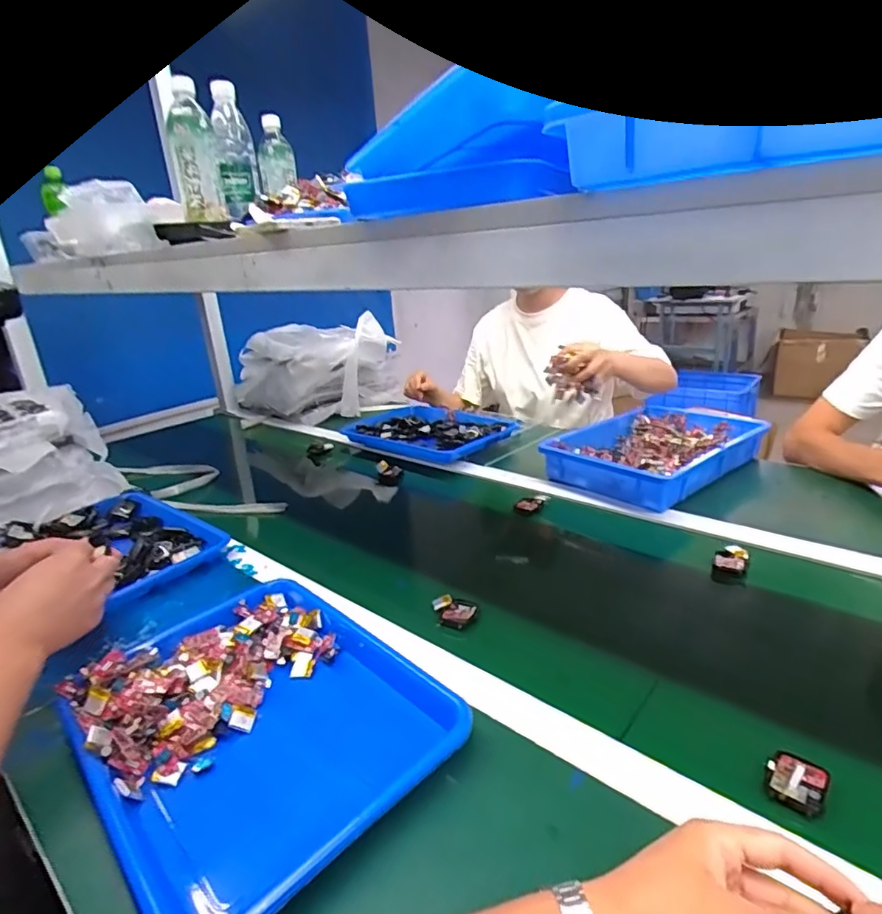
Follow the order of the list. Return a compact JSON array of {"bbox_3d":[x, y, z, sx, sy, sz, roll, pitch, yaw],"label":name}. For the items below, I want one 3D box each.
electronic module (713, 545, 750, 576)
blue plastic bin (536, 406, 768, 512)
[{"bbox_3d":[0.359,0.132,0.691,0.037,0.034,0.034,6,23,26],"label":"electronic module"},{"bbox_3d":[0.382,-0.007,0.998,0.373,0.074,0.246,-20,26,-34],"label":"blue plastic bin"}]

